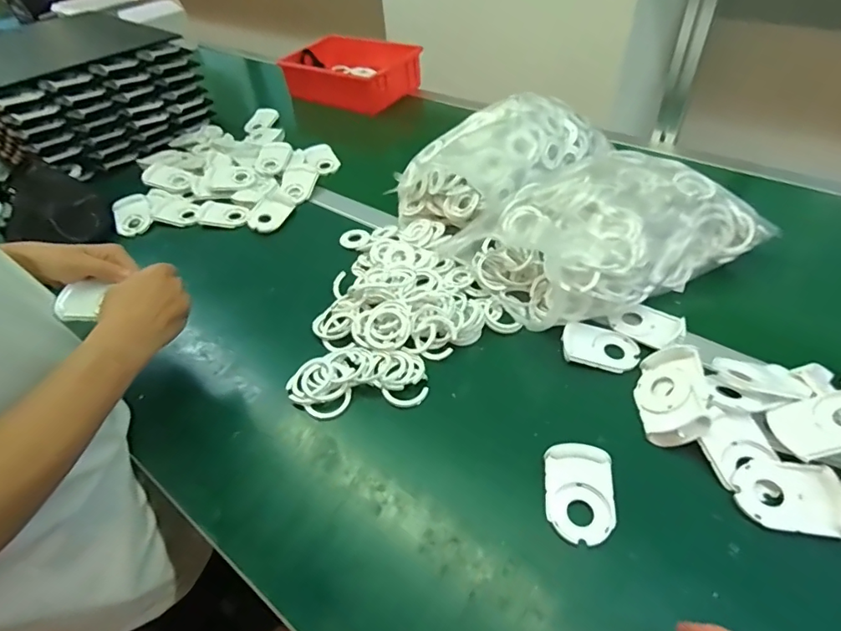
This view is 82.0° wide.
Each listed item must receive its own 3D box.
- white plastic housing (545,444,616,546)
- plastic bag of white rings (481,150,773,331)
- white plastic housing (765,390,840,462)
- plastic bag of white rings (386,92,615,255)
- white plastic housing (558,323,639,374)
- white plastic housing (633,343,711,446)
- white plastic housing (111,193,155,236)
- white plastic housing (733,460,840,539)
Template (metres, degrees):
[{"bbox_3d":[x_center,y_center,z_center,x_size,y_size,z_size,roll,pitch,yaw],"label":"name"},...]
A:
[{"bbox_3d":[0.143,0.157,0.433,0.057,0.019,0.083,2,45,8],"label":"white plastic housing"},{"bbox_3d":[0.239,-0.107,0.622,0.334,0.112,0.197,-21,46,-14],"label":"plastic bag of white rings"},{"bbox_3d":[0.363,0.096,0.431,0.083,0.014,0.058,-26,33,12],"label":"white plastic housing"},{"bbox_3d":[0.121,-0.235,0.735,0.307,0.122,0.189,-33,50,-24],"label":"plastic bag of white rings"},{"bbox_3d":[0.205,0.035,0.551,0.084,0.014,0.059,10,47,16],"label":"white plastic housing"},{"bbox_3d":[0.252,0.080,0.488,0.063,0.018,0.107,-23,35,37],"label":"white plastic housing"},{"bbox_3d":[-0.489,-0.173,0.824,0.055,0.026,0.083,-18,45,-11],"label":"white plastic housing"},{"bbox_3d":[0.316,0.153,0.414,0.078,0.016,0.054,6,46,13],"label":"white plastic housing"}]

